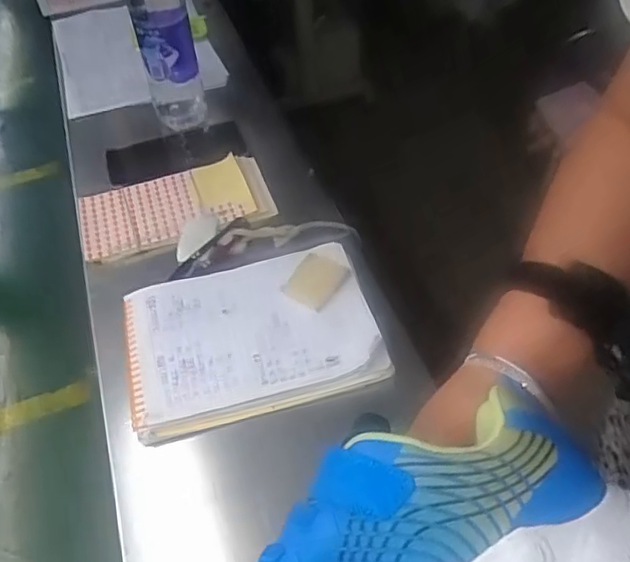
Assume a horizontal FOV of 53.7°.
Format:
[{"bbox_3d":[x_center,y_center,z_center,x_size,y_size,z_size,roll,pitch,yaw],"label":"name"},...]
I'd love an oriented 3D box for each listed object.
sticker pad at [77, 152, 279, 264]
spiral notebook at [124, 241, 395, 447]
[{"bbox_3d":[-0.149,-0.081,0.666,0.198,0.019,0.104,-16,47,-10],"label":"sticker pad"},{"bbox_3d":[-0.057,0.044,0.551,0.211,0.023,0.161,-13,47,-7],"label":"spiral notebook"}]

